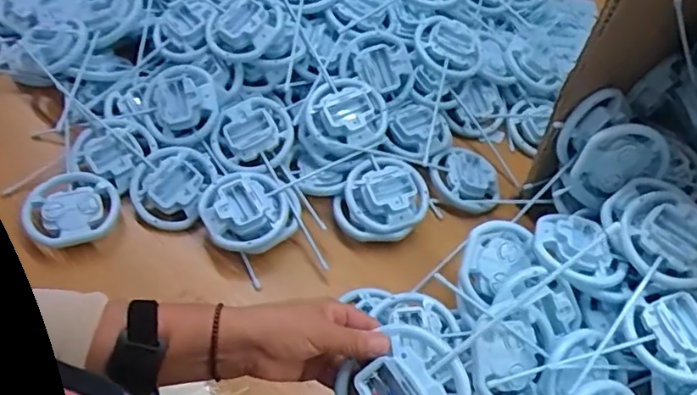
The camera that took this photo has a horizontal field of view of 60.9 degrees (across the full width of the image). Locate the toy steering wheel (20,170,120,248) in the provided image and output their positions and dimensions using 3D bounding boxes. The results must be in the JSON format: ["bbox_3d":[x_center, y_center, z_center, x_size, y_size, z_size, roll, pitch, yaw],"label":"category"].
[{"bbox_3d":[-0.339,0.011,0.725,0.104,0.019,0.105,4,53,-5],"label":"toy steering wheel"}]

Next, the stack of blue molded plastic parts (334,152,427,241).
[{"bbox_3d":[0.046,0.001,0.762,0.104,0.048,0.119,32,56,16],"label":"stack of blue molded plastic parts"}]

